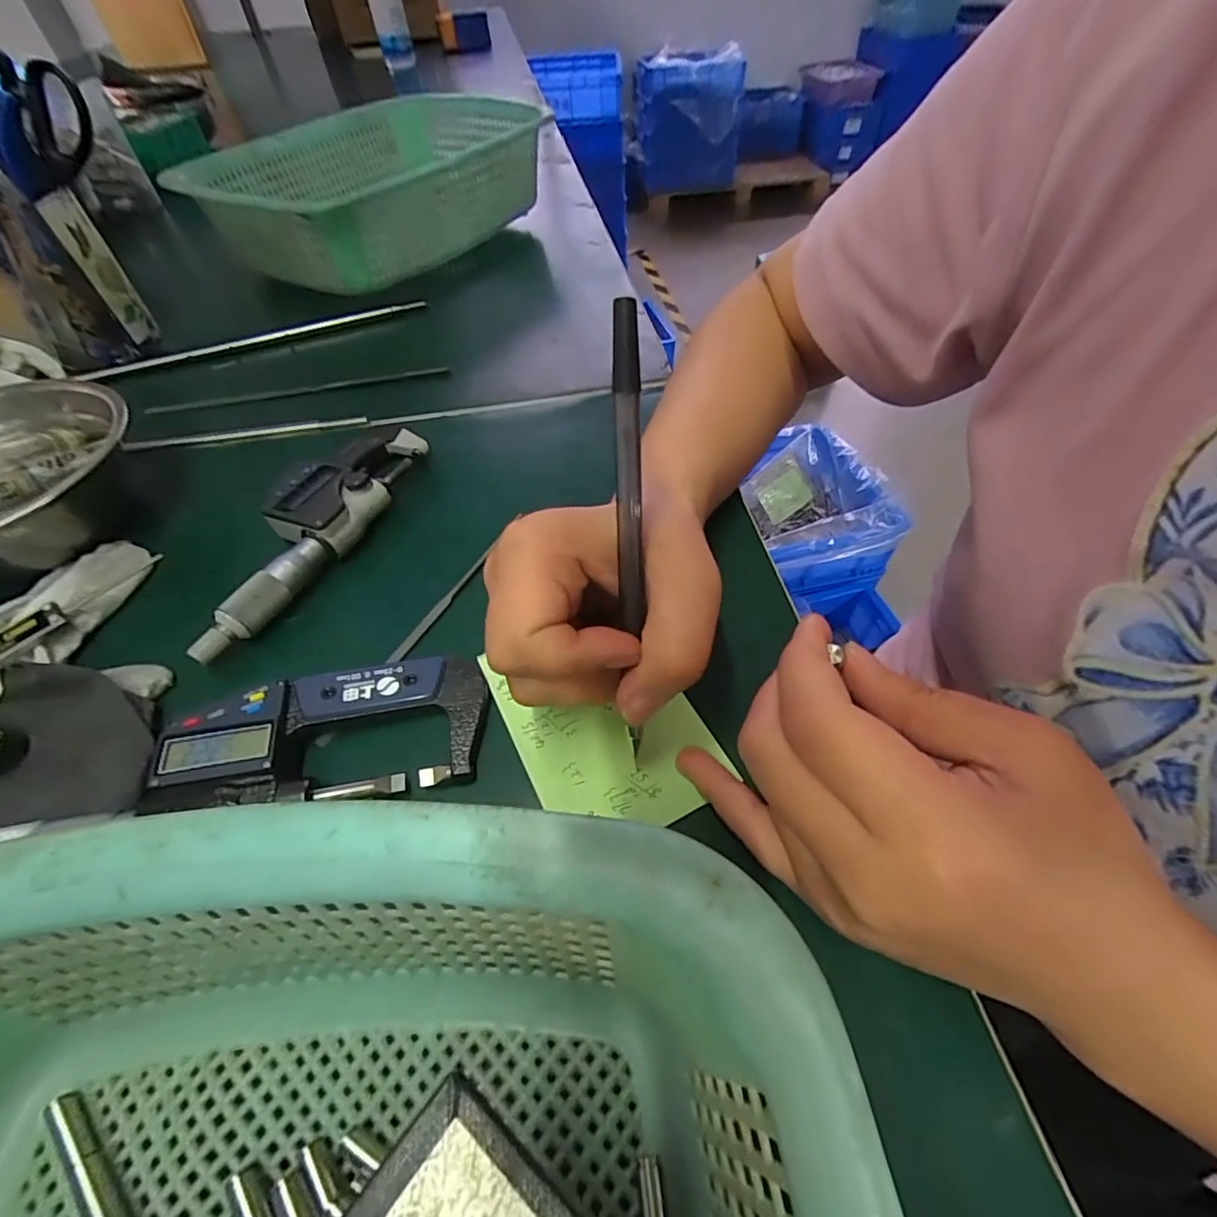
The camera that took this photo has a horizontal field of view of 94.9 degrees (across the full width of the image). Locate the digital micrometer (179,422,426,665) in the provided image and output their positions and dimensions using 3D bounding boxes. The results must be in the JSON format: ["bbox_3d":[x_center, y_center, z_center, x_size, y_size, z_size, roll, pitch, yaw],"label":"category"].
[{"bbox_3d":[-0.143,-0.038,0.271,0.044,0.030,0.148,14,53,14],"label":"digital micrometer"}]

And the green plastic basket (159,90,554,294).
[{"bbox_3d":[-0.202,-0.373,0.493,0.196,0.078,0.294,27,57,23],"label":"green plastic basket"}]

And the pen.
[{"bbox_3d":[0.007,-0.015,0.181,0.008,0.151,0.006,-4,20,-4],"label":"pen"}]

